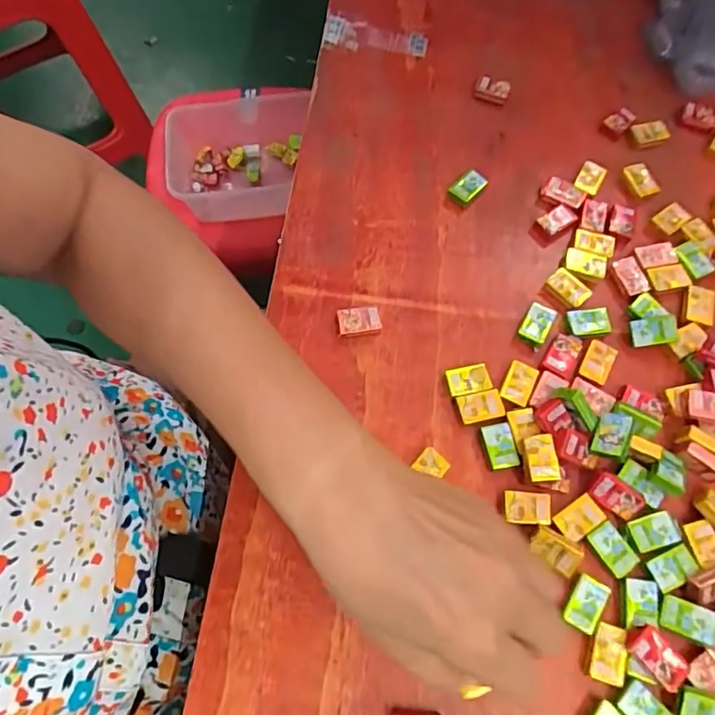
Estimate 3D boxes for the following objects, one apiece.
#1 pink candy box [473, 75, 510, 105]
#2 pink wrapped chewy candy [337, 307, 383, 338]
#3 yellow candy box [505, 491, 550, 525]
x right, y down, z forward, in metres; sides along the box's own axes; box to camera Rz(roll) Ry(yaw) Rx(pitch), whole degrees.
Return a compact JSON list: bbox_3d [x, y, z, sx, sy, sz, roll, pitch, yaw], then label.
[{"bbox_3d":[0.101,-0.201,0.406,0.025,0.008,0.018,19,69,6],"label":"pink candy box"},{"bbox_3d":[0.001,-0.022,0.335,0.026,0.010,0.017,-5,68,-3],"label":"pink wrapped chewy candy"},{"bbox_3d":[0.093,0.081,0.292,0.025,0.004,0.017,4,68,1],"label":"yellow candy box"}]

